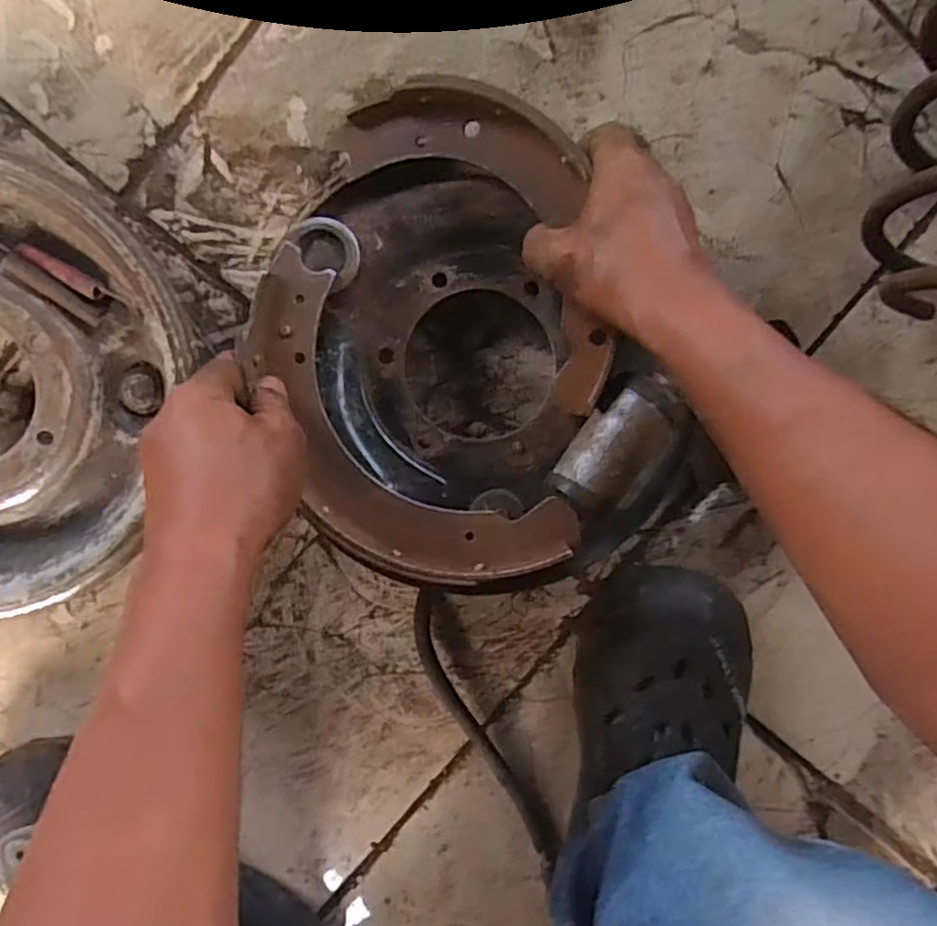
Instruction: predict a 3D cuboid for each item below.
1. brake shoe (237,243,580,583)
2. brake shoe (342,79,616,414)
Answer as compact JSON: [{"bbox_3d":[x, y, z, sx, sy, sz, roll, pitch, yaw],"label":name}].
[{"bbox_3d":[-0.050,-0.009,0.375,0.104,0.042,0.220,-42,99,3],"label":"brake shoe"},{"bbox_3d":[0.019,-0.131,0.386,0.097,0.053,0.218,-32,87,1],"label":"brake shoe"}]

